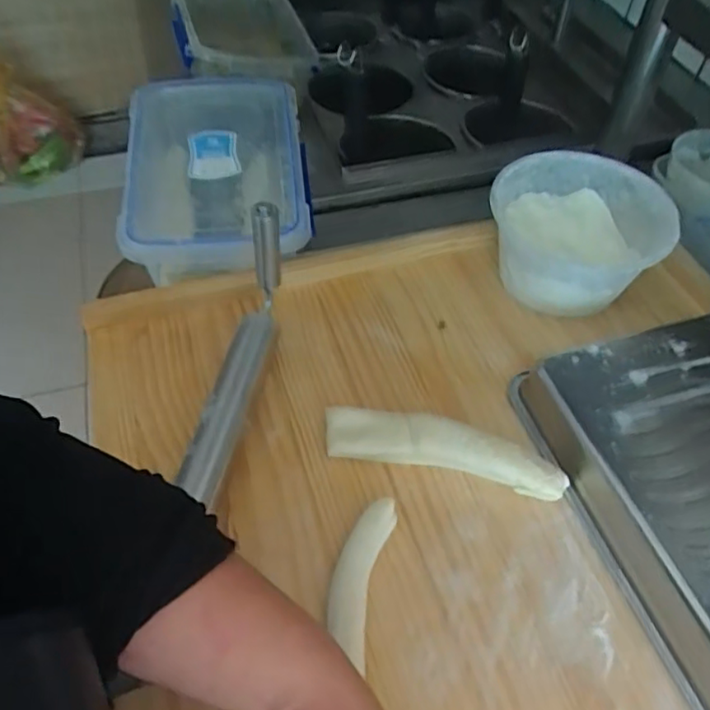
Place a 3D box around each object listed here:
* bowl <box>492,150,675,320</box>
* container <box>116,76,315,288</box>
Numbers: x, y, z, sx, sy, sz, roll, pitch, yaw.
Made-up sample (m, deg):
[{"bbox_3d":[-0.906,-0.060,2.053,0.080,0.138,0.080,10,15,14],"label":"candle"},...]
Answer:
[{"bbox_3d":[0.210,-0.116,0.604,0.156,0.087,0.154,1,52,-1],"label":"bowl"},{"bbox_3d":[-0.148,-0.202,0.665,0.184,0.064,0.269,-8,52,-8],"label":"container"}]

